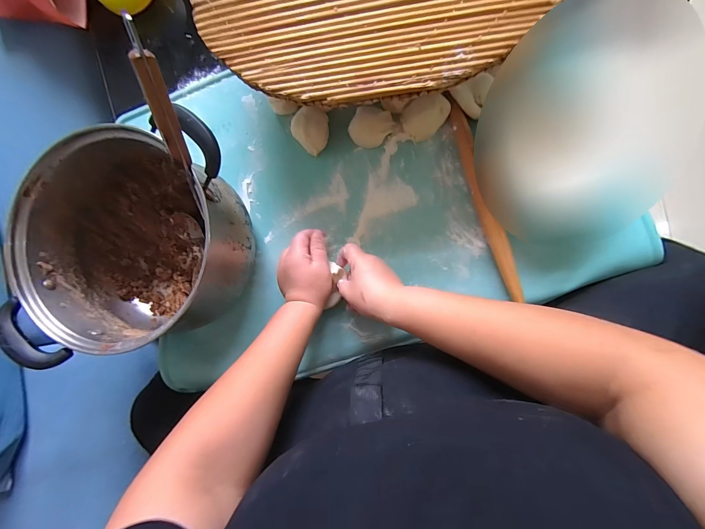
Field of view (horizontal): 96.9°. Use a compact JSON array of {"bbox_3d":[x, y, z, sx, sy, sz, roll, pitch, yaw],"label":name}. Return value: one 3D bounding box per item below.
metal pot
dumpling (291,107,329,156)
[{"bbox_3d":[-0.262,-0.027,0.418,0.255,0.156,0.253,0,89,9],"label":"metal pot"},{"bbox_3d":[-0.061,-0.190,0.447,0.048,0.039,0.056,5,89,9],"label":"dumpling"}]

